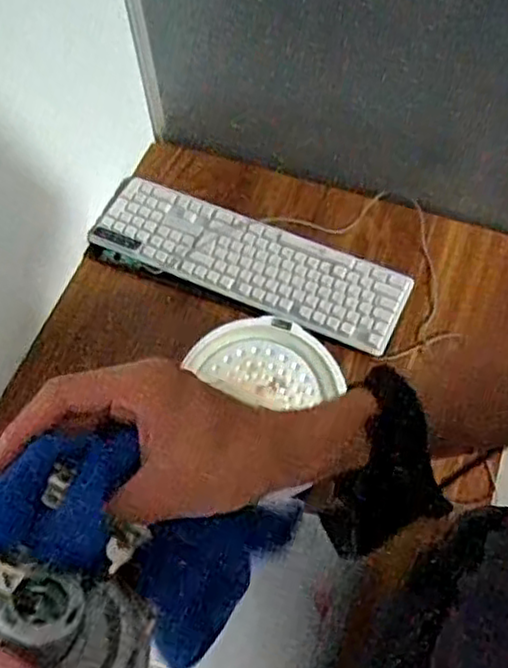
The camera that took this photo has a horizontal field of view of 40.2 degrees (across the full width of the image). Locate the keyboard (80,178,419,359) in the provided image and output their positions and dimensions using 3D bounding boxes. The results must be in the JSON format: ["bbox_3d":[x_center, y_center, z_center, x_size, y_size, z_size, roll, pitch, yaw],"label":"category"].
[{"bbox_3d":[-0.012,-0.102,0.925,0.432,0.027,0.120,24,66,14],"label":"keyboard"}]

